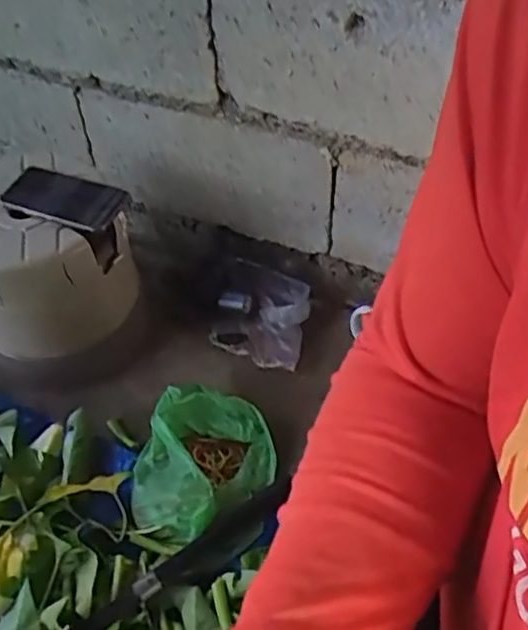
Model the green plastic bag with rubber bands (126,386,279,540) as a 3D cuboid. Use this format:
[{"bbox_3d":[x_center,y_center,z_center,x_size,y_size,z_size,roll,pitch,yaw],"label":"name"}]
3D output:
[{"bbox_3d":[-0.073,0.180,0.831,0.163,0.064,0.191,6,49,7],"label":"green plastic bag with rubber bands"}]

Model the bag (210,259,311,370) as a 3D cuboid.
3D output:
[{"bbox_3d":[0.004,-0.002,1.019,0.140,0.036,0.162,16,51,15],"label":"bag"}]

